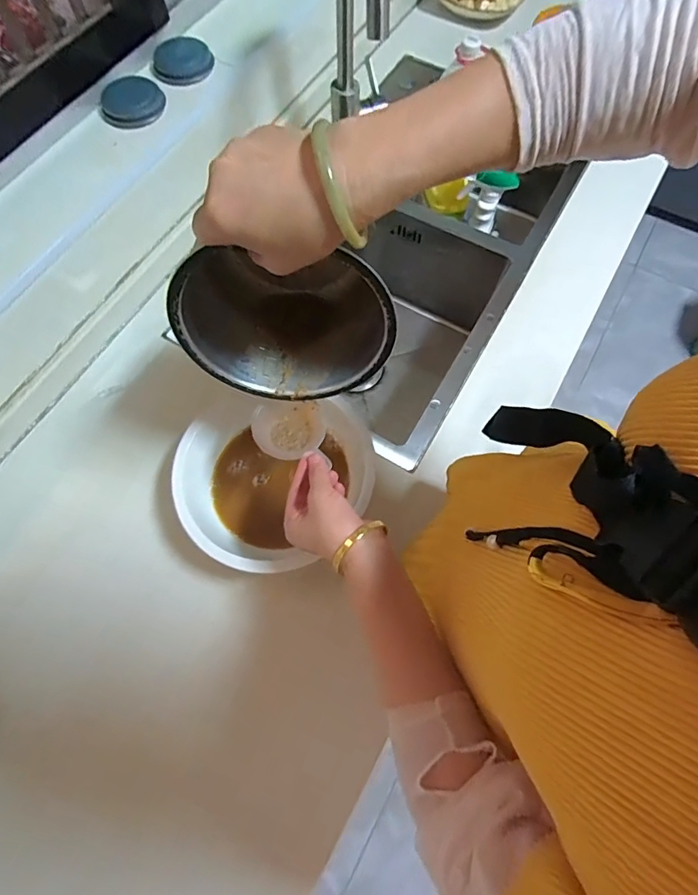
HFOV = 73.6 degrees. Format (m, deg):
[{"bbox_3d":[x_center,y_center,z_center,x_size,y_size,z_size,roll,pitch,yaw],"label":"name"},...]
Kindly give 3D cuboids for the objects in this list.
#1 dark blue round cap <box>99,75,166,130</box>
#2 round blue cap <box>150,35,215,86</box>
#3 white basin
[{"bbox_3d":[-0.290,-0.461,0.623,0.083,0.019,0.069,-21,71,-7],"label":"dark blue round cap"},{"bbox_3d":[-0.235,-0.543,0.651,0.085,0.012,0.093,0,70,0],"label":"round blue cap"},{"bbox_3d":[-0.083,0.033,0.558,0.221,0.081,0.222,0,70,0],"label":"white basin"}]

